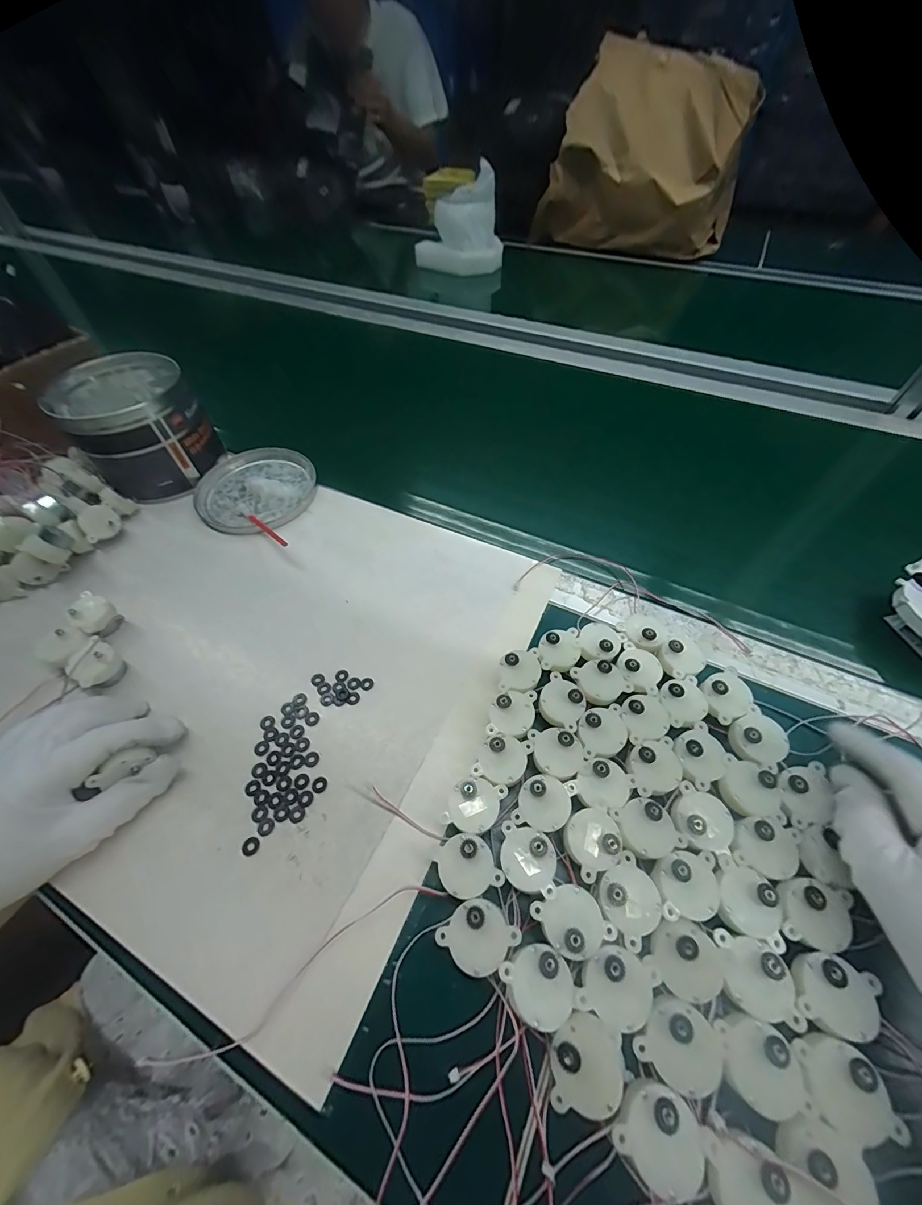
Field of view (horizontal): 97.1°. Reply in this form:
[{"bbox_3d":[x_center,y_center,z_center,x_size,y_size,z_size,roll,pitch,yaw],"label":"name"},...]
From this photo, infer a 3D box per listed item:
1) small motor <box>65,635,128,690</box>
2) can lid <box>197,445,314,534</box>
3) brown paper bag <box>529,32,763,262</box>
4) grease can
[{"bbox_3d":[-0.292,0.052,0.328,0.031,0.028,0.032,32,61,19],"label":"small motor"},{"bbox_3d":[-0.232,-0.132,0.465,0.128,0.013,0.135,0,56,0],"label":"can lid"},{"bbox_3d":[0.406,-0.947,0.882,0.383,0.283,0.341,21,58,15],"label":"brown paper bag"},{"bbox_3d":[-0.352,-0.190,0.451,0.126,0.105,0.117,0,56,0],"label":"grease can"}]

